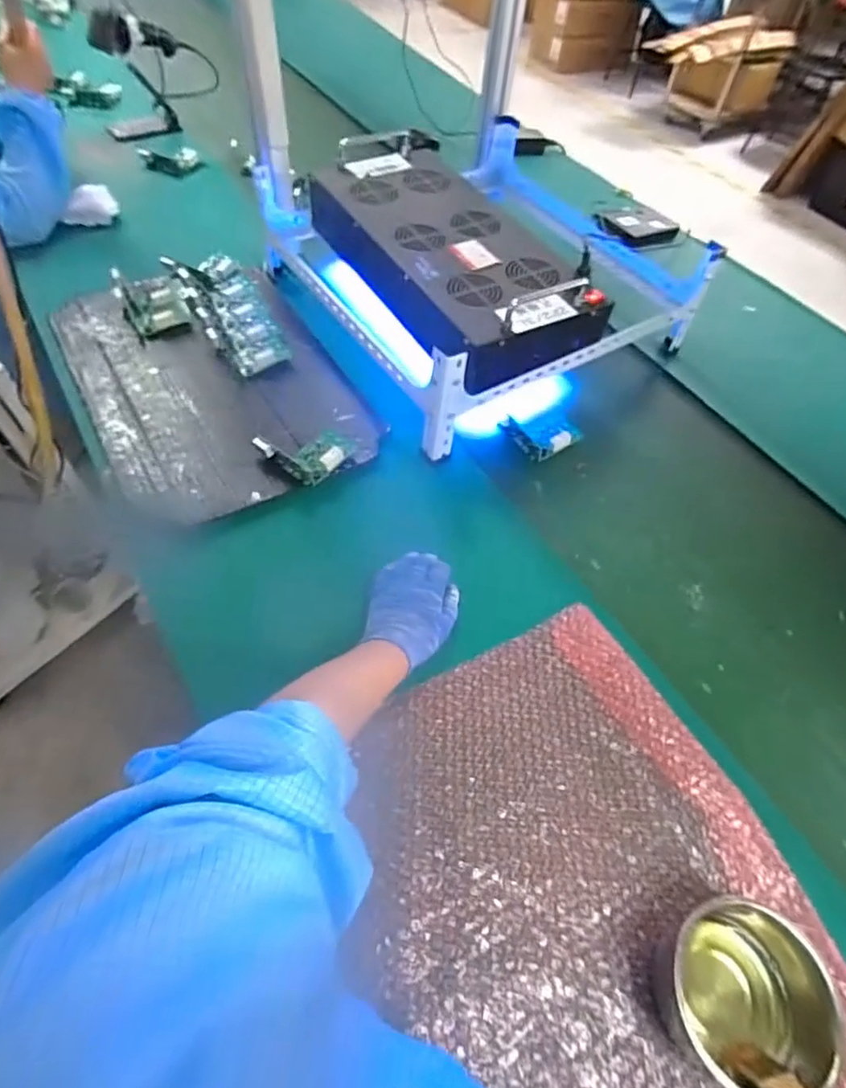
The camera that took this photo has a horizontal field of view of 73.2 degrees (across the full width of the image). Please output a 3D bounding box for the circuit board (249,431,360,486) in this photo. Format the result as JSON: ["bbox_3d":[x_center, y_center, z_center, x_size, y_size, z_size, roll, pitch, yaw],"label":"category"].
[{"bbox_3d":[-0.150,-0.121,0.744,0.094,0.033,0.088,34,59,18],"label":"circuit board"}]

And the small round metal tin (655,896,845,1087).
[{"bbox_3d":[0.246,0.346,0.432,0.110,0.078,0.114,2,55,-3],"label":"small round metal tin"}]

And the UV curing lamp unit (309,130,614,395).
[{"bbox_3d":[0.033,-0.442,0.857,0.254,0.095,0.520,-25,60,-20],"label":"UV curing lamp unit"}]

